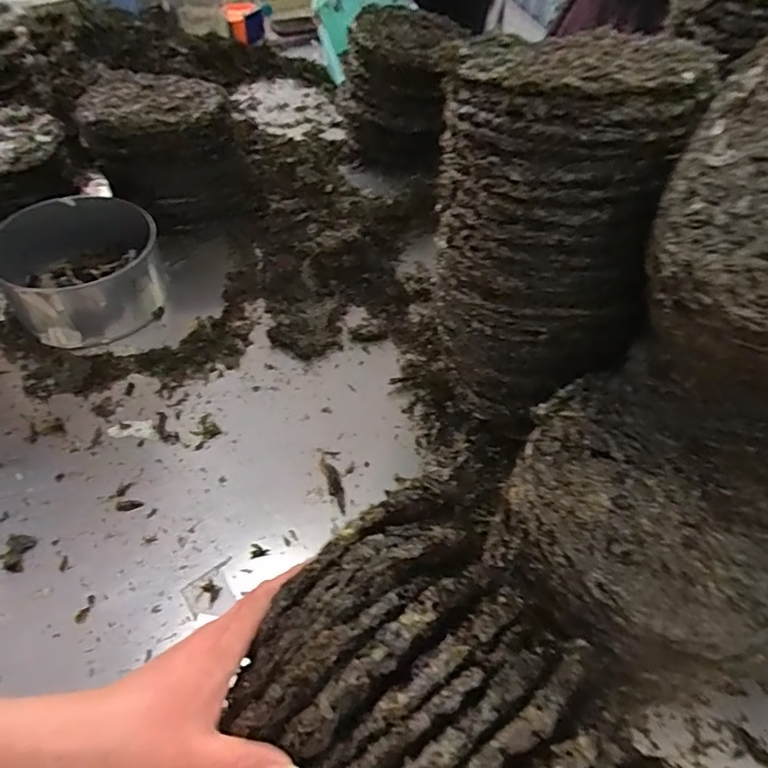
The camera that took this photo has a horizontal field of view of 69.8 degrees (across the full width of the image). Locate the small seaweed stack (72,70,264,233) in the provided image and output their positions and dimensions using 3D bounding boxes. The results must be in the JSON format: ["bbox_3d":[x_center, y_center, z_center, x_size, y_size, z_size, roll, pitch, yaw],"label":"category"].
[{"bbox_3d":[-0.310,-0.326,0.788,0.187,0.152,0.186,-30,59,-26],"label":"small seaweed stack"}]

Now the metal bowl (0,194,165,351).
[{"bbox_3d":[-0.383,-0.154,0.698,0.173,0.093,0.212,-25,57,-23],"label":"metal bowl"}]

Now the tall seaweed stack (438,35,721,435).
[{"bbox_3d":[0.138,-0.144,0.521,0.183,0.313,0.202,7,50,1],"label":"tall seaweed stack"}]

